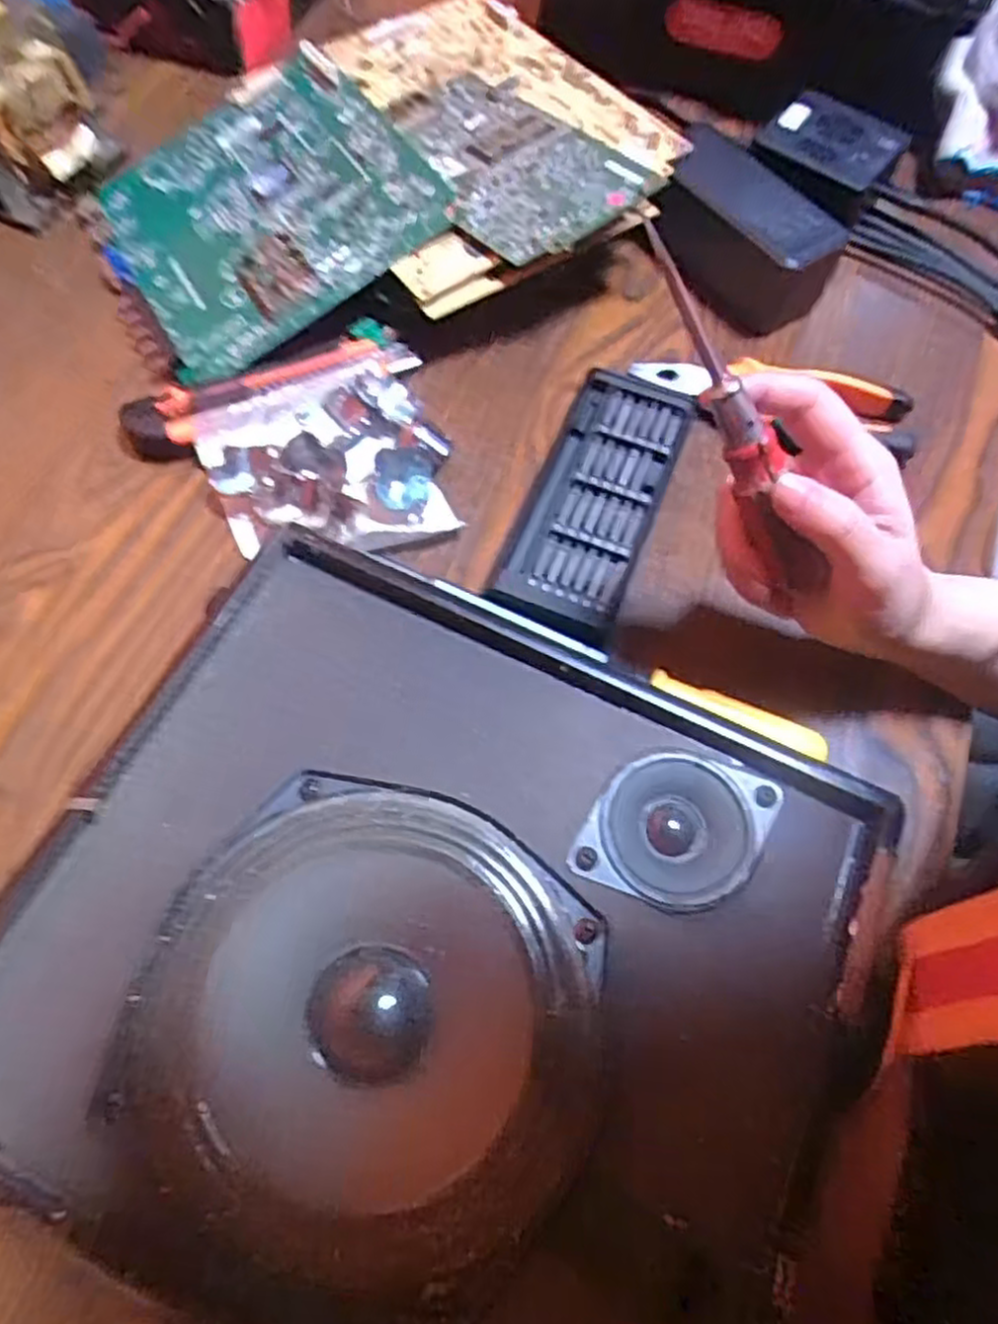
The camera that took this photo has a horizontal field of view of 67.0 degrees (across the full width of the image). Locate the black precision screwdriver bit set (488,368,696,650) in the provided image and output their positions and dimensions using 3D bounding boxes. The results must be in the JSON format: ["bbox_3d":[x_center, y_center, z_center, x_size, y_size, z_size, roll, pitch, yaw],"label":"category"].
[{"bbox_3d":[0.050,-0.086,0.394,0.063,0.017,0.159,21,64,8],"label":"black precision screwdriver bit set"}]

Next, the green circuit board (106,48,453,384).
[{"bbox_3d":[-0.142,-0.273,0.449,0.178,0.012,0.190,-34,71,2],"label":"green circuit board"}]

